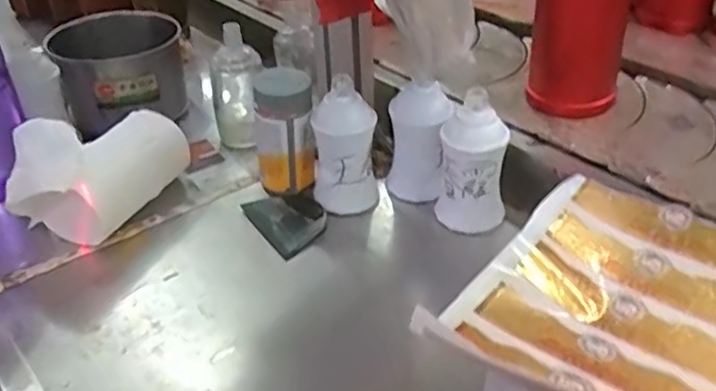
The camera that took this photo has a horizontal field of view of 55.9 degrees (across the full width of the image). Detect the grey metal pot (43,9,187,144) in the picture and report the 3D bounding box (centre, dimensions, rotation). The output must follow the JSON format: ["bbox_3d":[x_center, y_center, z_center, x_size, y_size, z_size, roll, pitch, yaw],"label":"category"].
[{"bbox_3d":[-0.259,-0.141,0.743,0.125,0.093,0.128,-13,38,-13],"label":"grey metal pot"}]

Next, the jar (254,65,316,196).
[{"bbox_3d":[-0.066,-0.061,0.612,0.054,0.096,0.055,-6,37,-4],"label":"jar"}]

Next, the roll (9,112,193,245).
[{"bbox_3d":[-0.238,-0.021,0.593,0.107,0.072,0.147,13,40,21],"label":"roll"}]

